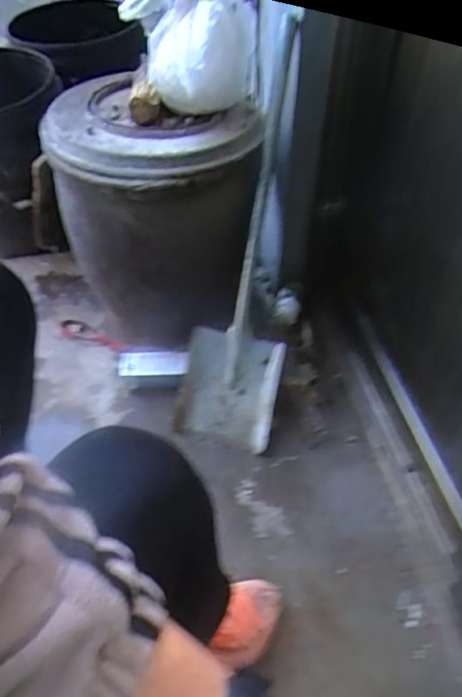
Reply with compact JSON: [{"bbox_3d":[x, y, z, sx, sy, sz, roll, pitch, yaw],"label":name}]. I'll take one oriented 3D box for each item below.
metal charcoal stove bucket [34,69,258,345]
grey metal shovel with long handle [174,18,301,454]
[{"bbox_3d":[-0.110,-0.207,0.835,0.290,0.343,0.266,0,50,0],"label":"metal charcoal stove bucket"},{"bbox_3d":[0.027,-0.115,0.737,0.157,0.574,0.075,17,27,13],"label":"grey metal shovel with long handle"}]

